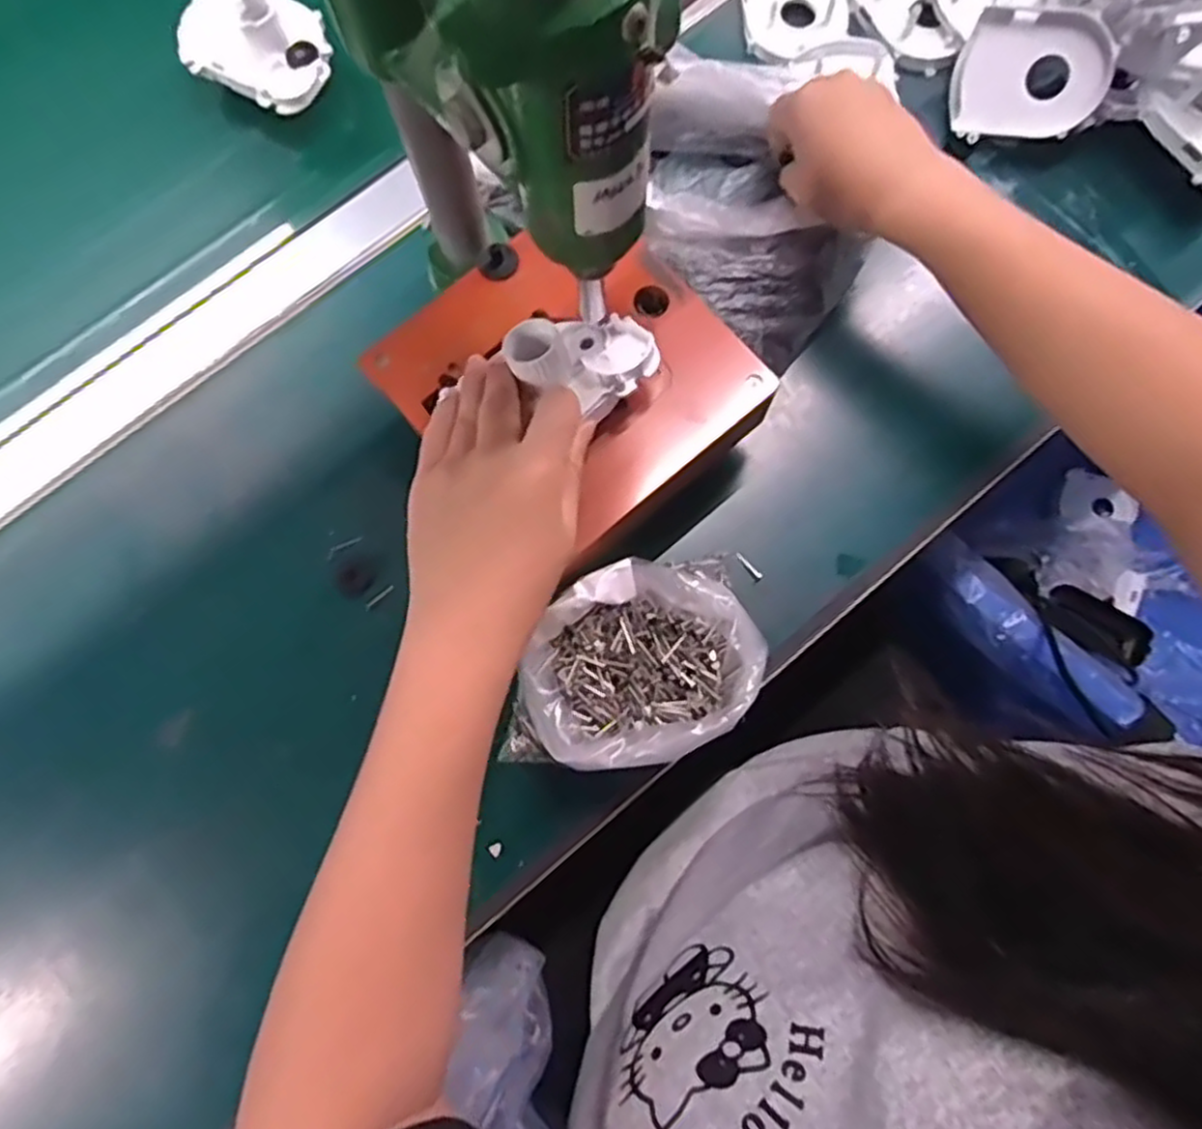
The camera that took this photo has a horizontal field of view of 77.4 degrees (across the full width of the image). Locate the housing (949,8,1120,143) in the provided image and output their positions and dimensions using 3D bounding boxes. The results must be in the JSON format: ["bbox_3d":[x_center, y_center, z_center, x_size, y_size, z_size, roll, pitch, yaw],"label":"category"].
[{"bbox_3d":[0.261,-0.295,0.454,0.084,0.018,0.063,9,114,12],"label":"housing"}]

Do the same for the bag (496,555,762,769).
[{"bbox_3d":[0.013,0.052,0.386,0.132,0.052,0.102,-7,79,0],"label":"bag"}]

